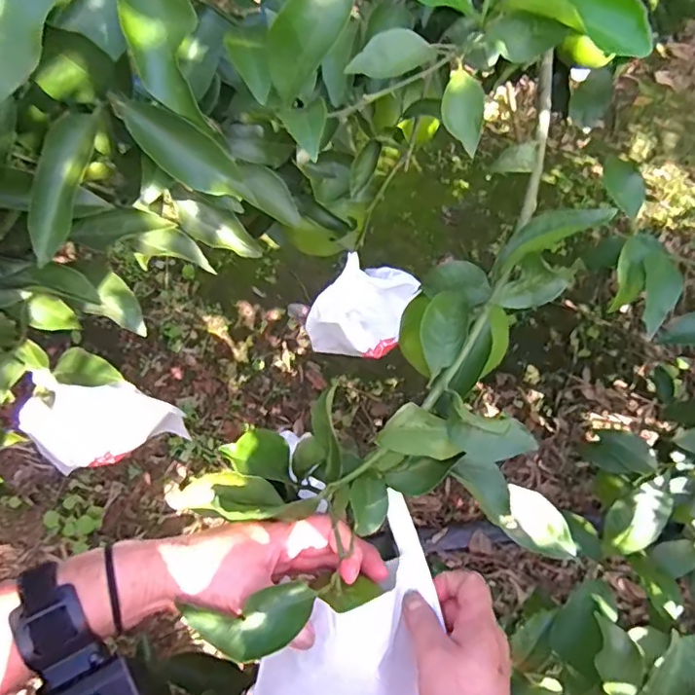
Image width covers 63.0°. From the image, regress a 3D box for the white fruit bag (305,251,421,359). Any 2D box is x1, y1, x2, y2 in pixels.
[{"bbox_3d":[0.011,-0.034,0.502,0.084,0.071,0.068,24,67,13],"label":"white fruit bag"}]

